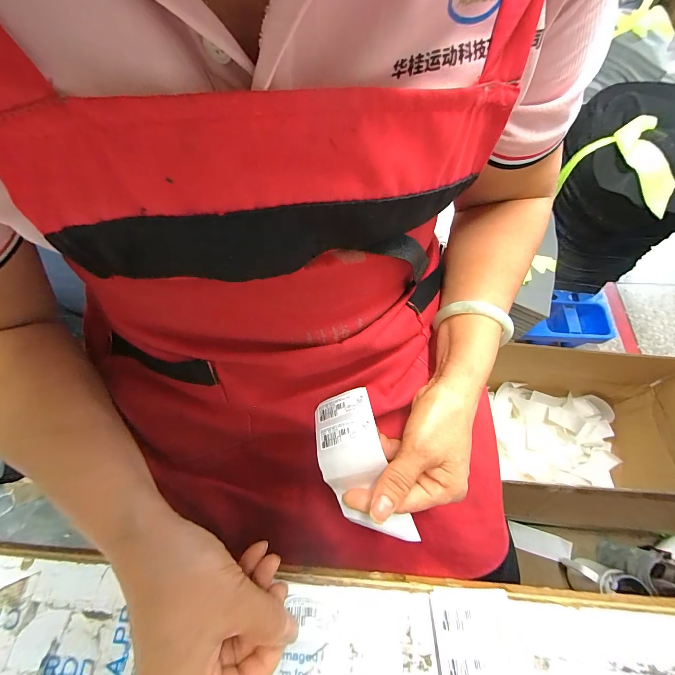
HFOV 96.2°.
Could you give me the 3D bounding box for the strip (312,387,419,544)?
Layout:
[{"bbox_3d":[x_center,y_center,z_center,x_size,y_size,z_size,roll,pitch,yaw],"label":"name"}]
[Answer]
[{"bbox_3d":[0.018,0.109,0.247,0.054,0.042,0.124,-20,81,-6],"label":"strip"}]

